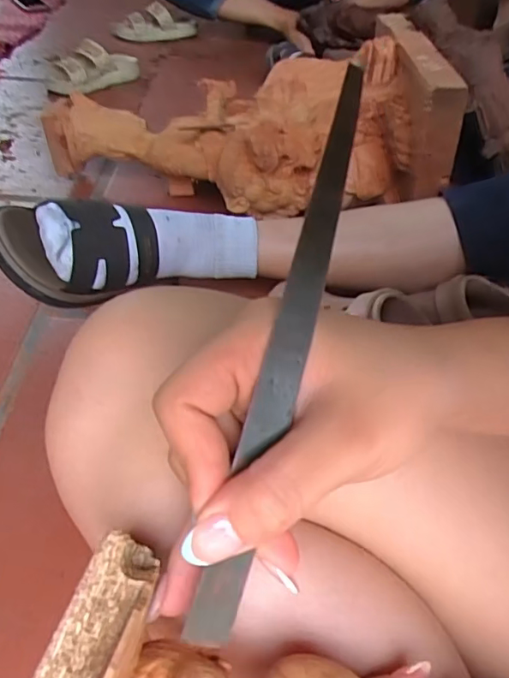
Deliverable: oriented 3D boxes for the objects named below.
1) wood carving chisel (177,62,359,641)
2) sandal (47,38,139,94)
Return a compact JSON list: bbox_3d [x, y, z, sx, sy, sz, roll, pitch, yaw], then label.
[{"bbox_3d":[0.011,0.002,0.170,0.014,0.007,0.187,15,85,9],"label":"wood carving chisel"},{"bbox_3d":[-0.363,-0.618,1.182,0.091,0.086,0.237,23,44,18],"label":"sandal"}]

